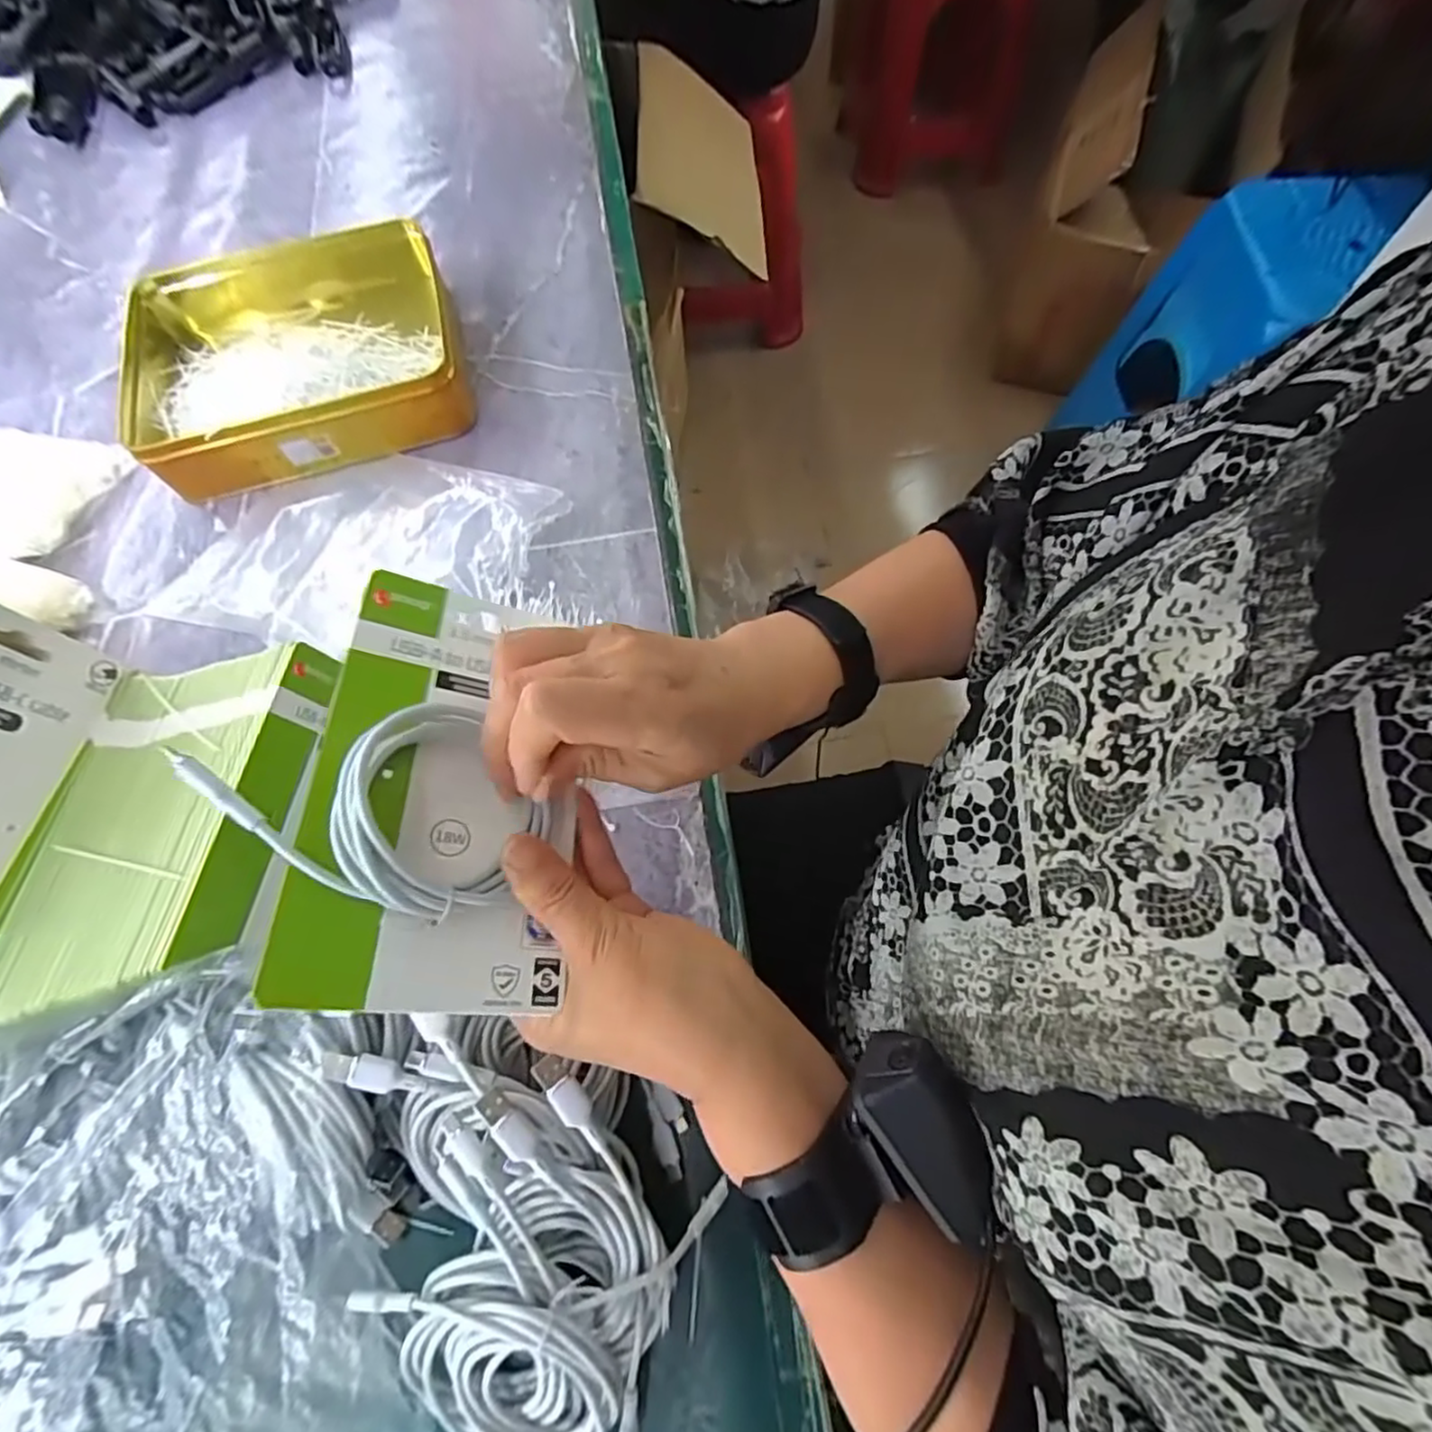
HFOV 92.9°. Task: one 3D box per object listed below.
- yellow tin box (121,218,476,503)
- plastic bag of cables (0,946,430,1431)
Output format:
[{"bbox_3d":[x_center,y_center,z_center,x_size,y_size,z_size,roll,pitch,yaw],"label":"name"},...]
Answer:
[{"bbox_3d":[-0.355,-0.308,0.575,0.268,0.056,0.232,-16,69,-4],"label":"yellow tin box"},{"bbox_3d":[-0.308,0.240,0.301,0.314,0.102,0.202,-9,68,-1],"label":"plastic bag of cables"}]

